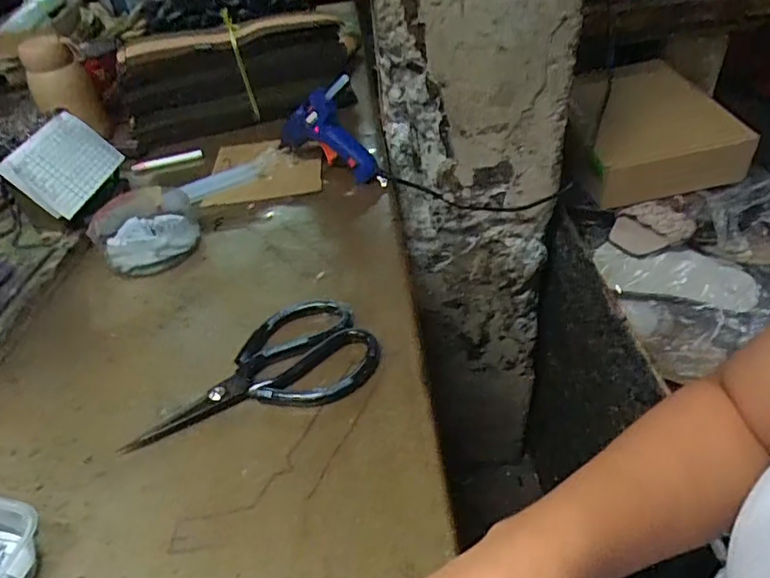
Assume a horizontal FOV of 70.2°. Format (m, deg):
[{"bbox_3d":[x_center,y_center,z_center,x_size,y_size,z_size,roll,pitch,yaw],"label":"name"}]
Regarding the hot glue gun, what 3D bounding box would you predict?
[{"bbox_3d":[-0.068,-0.181,0.604,0.136,0.101,0.028,29,52,33],"label":"hot glue gun"}]

